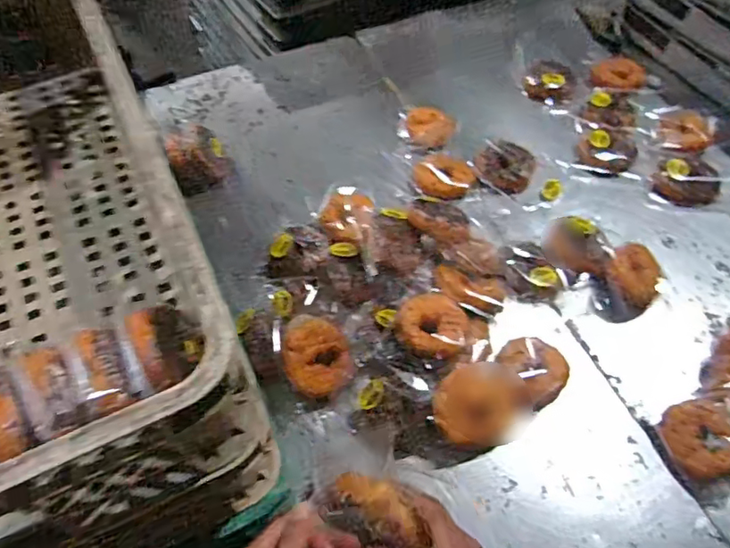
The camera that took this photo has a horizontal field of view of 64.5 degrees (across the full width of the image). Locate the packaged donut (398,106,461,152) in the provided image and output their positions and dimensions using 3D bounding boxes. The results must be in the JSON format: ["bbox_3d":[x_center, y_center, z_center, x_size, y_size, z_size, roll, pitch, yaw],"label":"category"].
[{"bbox_3d":[0.109,-0.254,1.025,0.103,0.028,0.093,11,54,9],"label":"packaged donut"}]

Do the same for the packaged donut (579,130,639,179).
[{"bbox_3d":[0.420,-0.212,0.999,0.102,0.048,0.082,-5,53,-2],"label":"packaged donut"}]

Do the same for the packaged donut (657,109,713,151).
[{"bbox_3d":[0.569,-0.256,1.028,0.079,0.035,0.092,6,53,6],"label":"packaged donut"}]

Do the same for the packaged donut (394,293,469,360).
[{"bbox_3d":[0.092,0.068,0.762,0.096,0.035,0.090,-13,59,-8],"label":"packaged donut"}]

